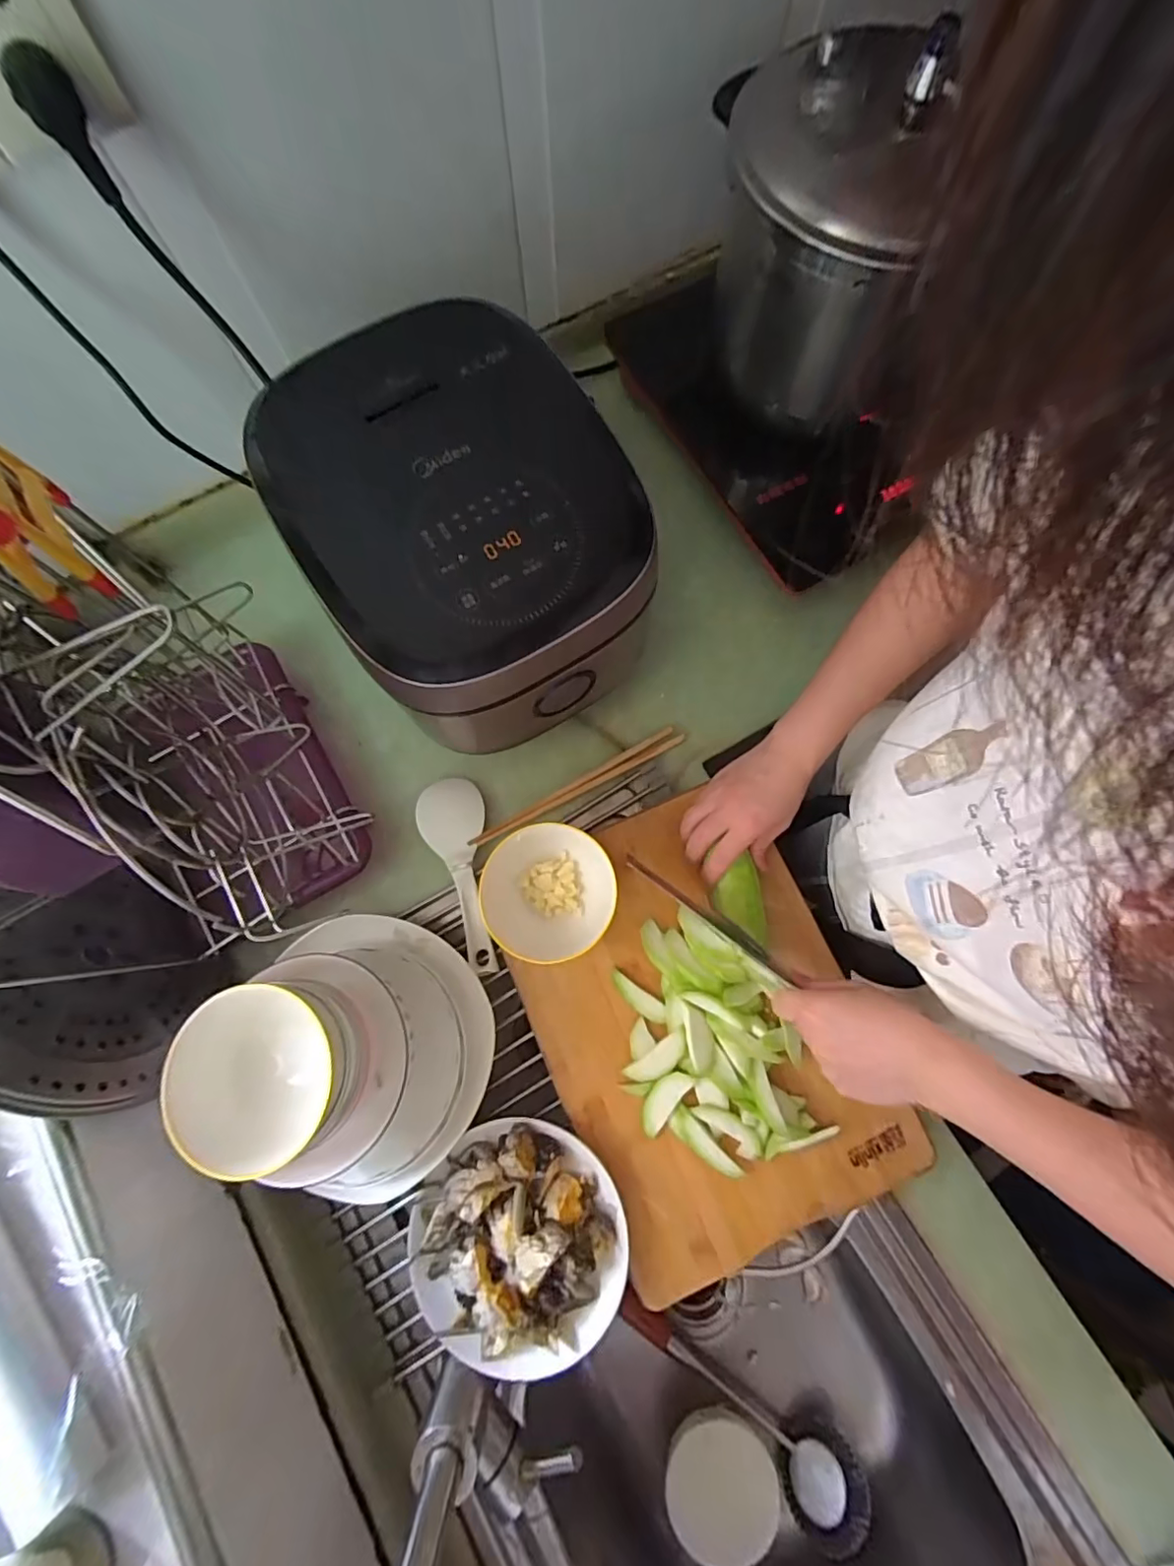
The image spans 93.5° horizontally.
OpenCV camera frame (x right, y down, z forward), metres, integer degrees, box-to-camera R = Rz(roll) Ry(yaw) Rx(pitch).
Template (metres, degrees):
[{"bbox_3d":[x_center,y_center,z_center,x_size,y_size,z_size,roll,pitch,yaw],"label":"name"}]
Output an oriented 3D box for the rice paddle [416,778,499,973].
[{"bbox_3d":[-0.125,0.087,0.542,0.064,0.024,0.191,-13,77,-3],"label":"rice paddle"}]

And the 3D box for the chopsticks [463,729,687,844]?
[{"bbox_3d":[-0.007,0.005,0.563,0.236,0.017,0.022,-29,78,-6],"label":"chopsticks"}]

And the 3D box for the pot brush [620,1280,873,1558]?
[{"bbox_3d":[0.164,0.667,0.599,0.268,0.061,0.083,38,80,8],"label":"pot brush"}]

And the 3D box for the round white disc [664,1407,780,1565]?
[{"bbox_3d":[0.138,0.722,0.568,0.110,0.029,0.096,16,65,4],"label":"round white disc"}]

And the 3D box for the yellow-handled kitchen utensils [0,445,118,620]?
[{"bbox_3d":[-0.266,-0.127,0.248,0.028,0.068,0.094,-40,80,-8],"label":"yellow-handled kitchen utensils"}]

